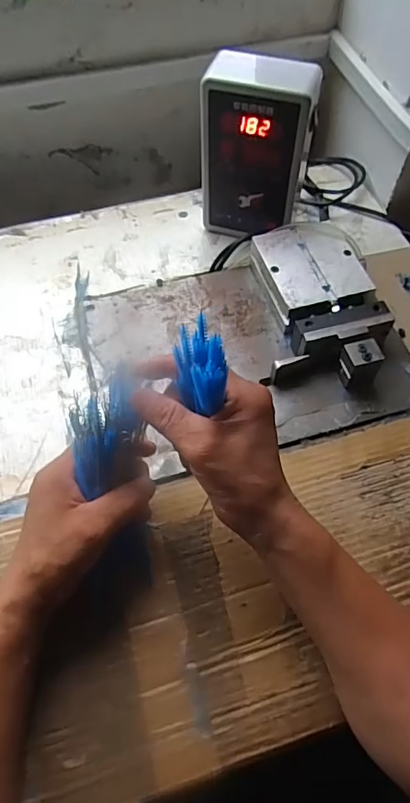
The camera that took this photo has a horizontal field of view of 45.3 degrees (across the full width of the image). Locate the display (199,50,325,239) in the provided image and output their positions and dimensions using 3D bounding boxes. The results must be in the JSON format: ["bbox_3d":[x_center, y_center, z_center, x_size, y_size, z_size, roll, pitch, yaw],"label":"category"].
[{"bbox_3d":[0.057,-0.264,0.538,0.109,0.178,0.056,14,60,10],"label":"display"}]

